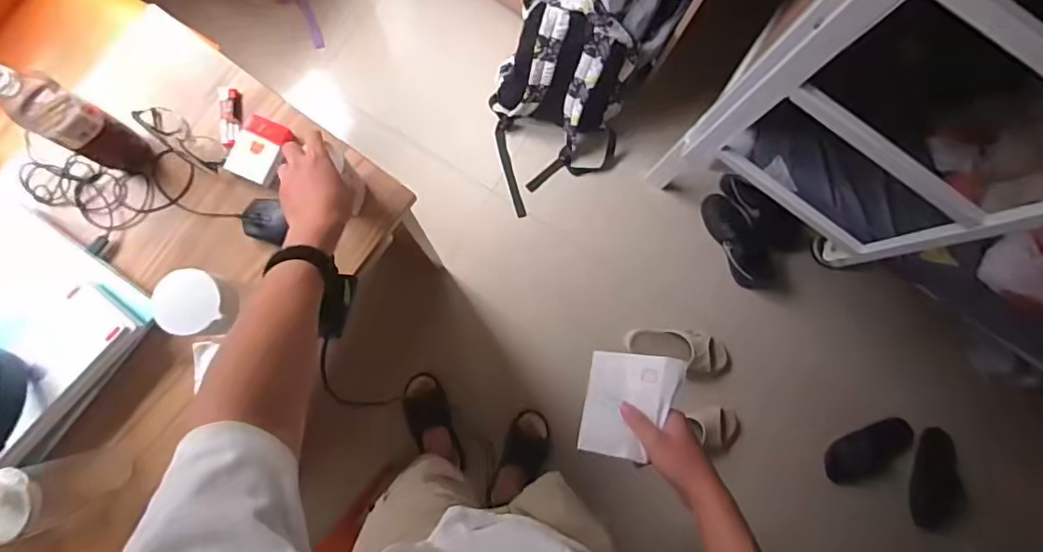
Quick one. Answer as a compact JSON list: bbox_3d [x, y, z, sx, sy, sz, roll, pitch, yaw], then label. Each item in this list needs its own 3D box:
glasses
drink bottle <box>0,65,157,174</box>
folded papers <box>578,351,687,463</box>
[{"bbox_3d":[-0.479,-0.197,0.764,0.130,0.025,0.044,35,82,1],"label":"glasses"},{"bbox_3d":[-0.548,-0.187,0.661,0.057,0.218,0.063,26,82,0],"label":"drink bottle"},{"bbox_3d":[0.128,0.151,0.635,0.108,0.015,0.123,4,64,23],"label":"folded papers"}]

